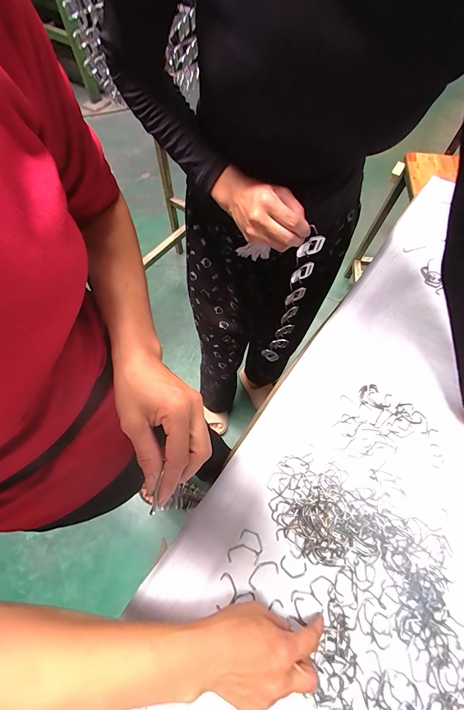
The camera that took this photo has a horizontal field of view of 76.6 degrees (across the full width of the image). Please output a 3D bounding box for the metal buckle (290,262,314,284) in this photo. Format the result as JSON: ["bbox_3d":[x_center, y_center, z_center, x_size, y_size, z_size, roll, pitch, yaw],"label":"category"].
[{"bbox_3d":[0.104,-0.122,0.438,0.039,0.034,0.006,-28,67,-13],"label":"metal buckle"}]

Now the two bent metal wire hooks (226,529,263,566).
[{"bbox_3d":[0.017,0.235,0.362,0.040,0.004,0.035,8,64,3],"label":"two bent metal wire hooks"}]

